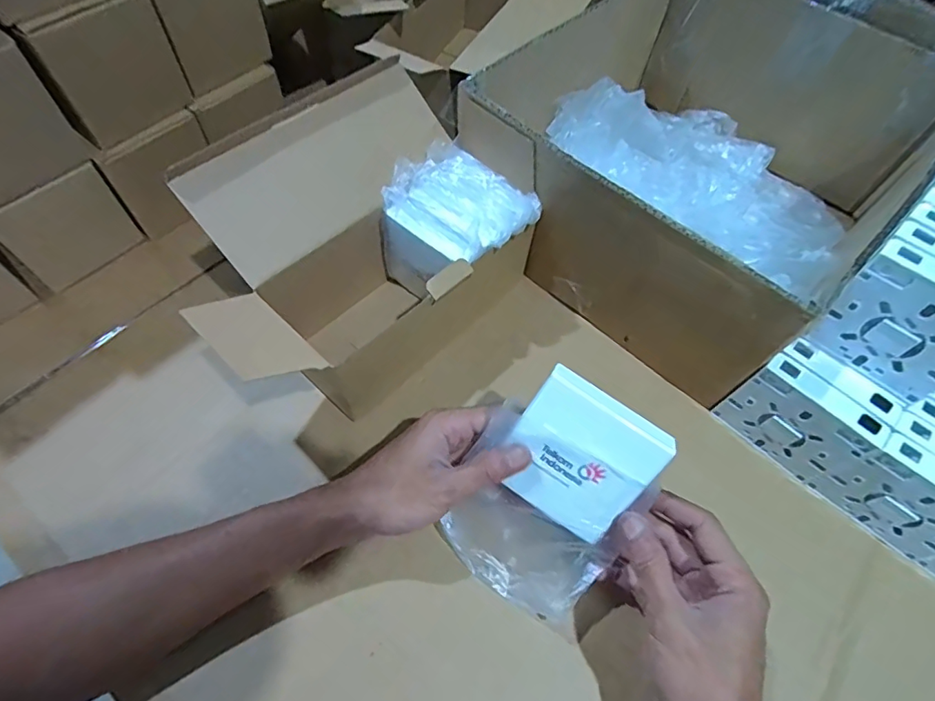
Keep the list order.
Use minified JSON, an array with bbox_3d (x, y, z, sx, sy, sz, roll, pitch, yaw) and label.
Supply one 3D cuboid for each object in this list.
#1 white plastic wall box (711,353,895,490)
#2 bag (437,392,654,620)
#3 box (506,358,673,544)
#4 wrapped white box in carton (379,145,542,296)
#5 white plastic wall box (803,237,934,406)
[{"bbox_3d":[0.250,0.055,0.385,0.088,0.083,0.022,41,64,19],"label":"white plastic wall box"},{"bbox_3d":[0.044,0.112,0.336,0.109,0.128,0.035,28,26,11],"label":"bag"},{"bbox_3d":[0.069,0.068,0.319,0.084,0.085,0.019,33,20,5],"label":"box"},{"bbox_3d":[-0.011,-0.092,0.431,0.112,0.102,0.101,41,64,19],"label":"wrapped white box in carton"},{"bbox_3d":[0.283,-0.016,0.328,0.084,0.089,0.025,39,64,18],"label":"white plastic wall box"}]

